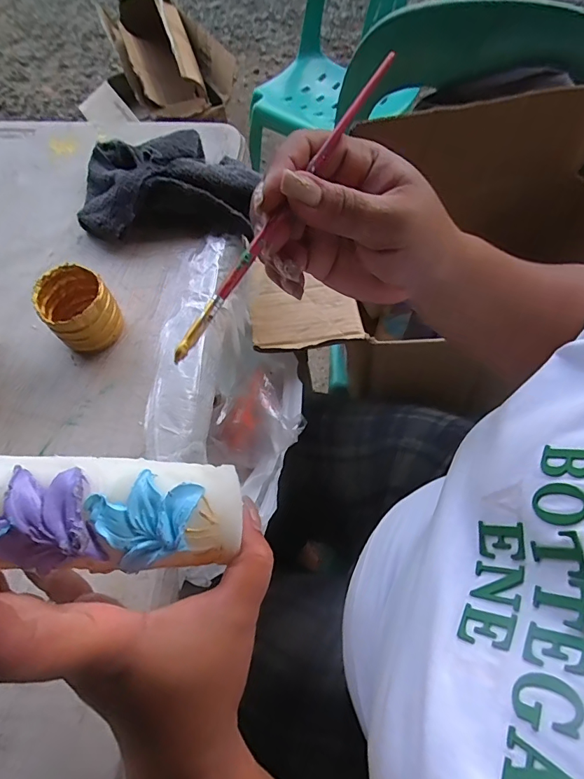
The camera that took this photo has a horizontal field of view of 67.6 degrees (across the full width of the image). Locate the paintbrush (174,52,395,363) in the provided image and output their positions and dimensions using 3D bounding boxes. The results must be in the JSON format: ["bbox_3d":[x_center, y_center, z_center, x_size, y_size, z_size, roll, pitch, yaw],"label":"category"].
[{"bbox_3d":[0.001,-0.087,0.195,0.005,0.005,0.180,29,78,18],"label":"paintbrush"}]

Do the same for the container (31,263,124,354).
[{"bbox_3d":[-0.178,-0.066,0.370,0.057,0.054,0.055,-1,62,3],"label":"container"}]

